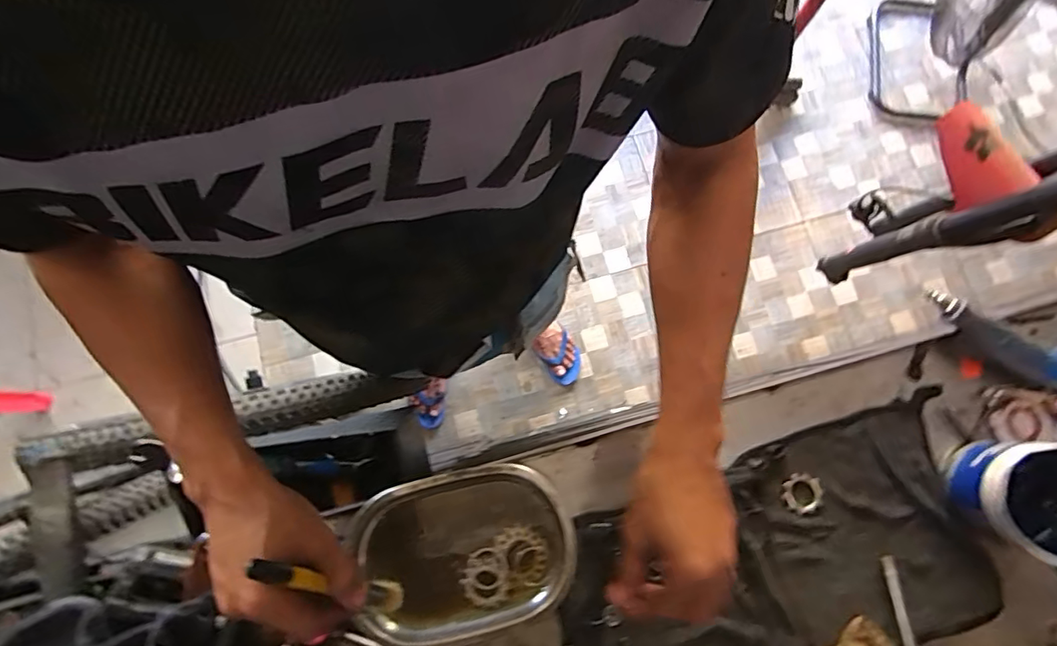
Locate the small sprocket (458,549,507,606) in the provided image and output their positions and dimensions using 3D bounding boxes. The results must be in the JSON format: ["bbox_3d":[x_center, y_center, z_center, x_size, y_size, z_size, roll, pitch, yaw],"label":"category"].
[{"bbox_3d":[-0.044,0.254,0.512,0.042,0.016,0.048,9,80,2],"label":"small sprocket"}]

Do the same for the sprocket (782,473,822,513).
[{"bbox_3d":[0.282,0.176,0.528,0.039,0.004,0.038,0,80,1],"label":"sprocket"}]

